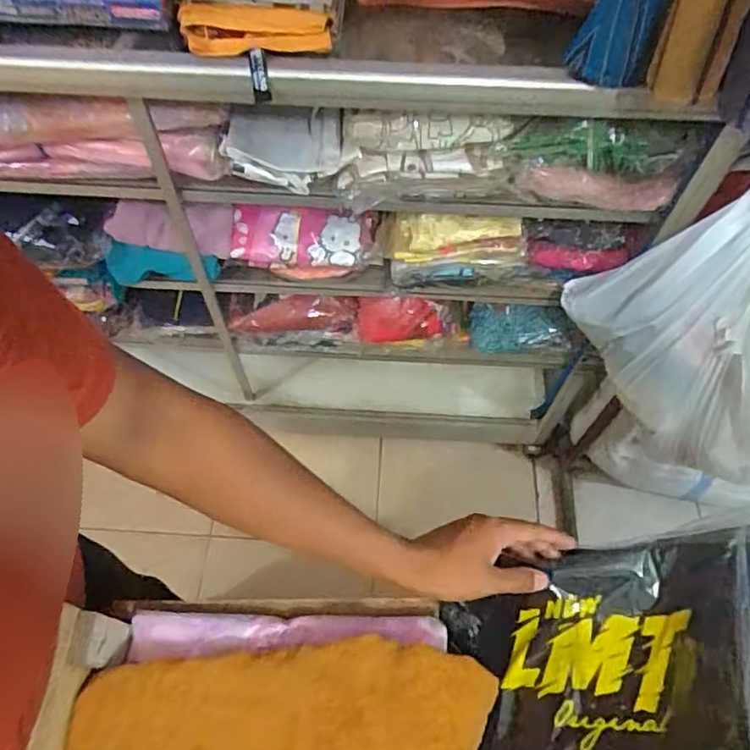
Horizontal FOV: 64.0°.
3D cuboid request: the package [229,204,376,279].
[{"bbox_3d":[-0.123,-0.229,1.030,0.241,0.093,0.079,-2,60,-2],"label":"package"}]

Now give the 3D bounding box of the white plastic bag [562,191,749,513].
[{"bbox_3d":[0.485,-0.054,0.834,0.230,0.395,0.376,-22,91,-36],"label":"white plastic bag"}]

